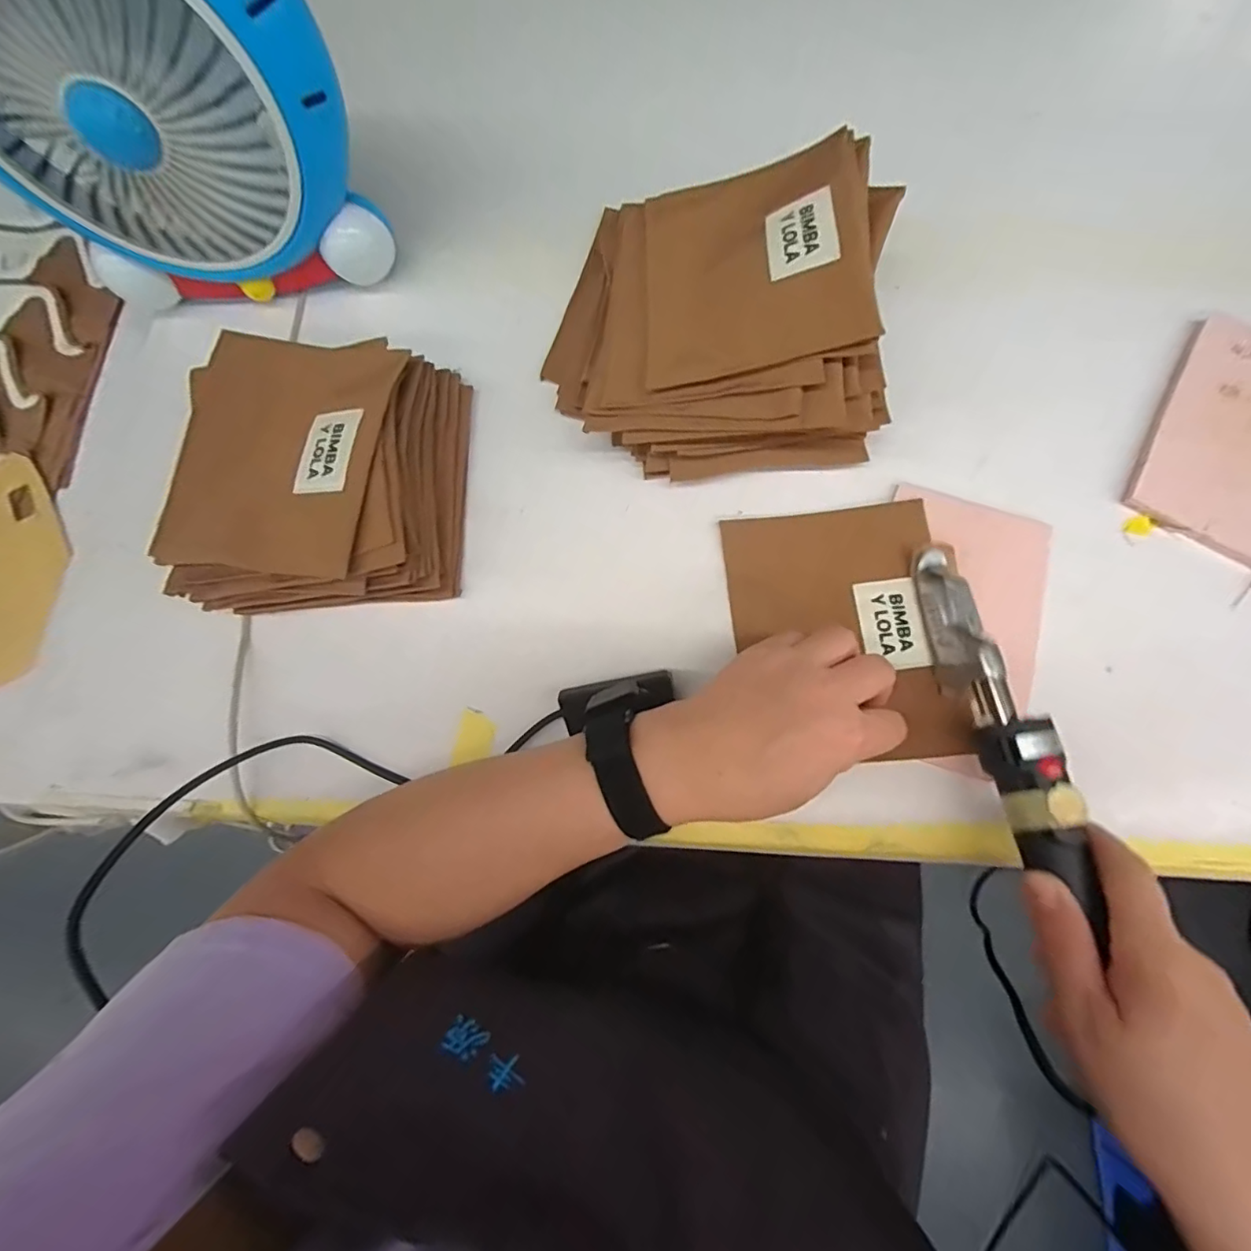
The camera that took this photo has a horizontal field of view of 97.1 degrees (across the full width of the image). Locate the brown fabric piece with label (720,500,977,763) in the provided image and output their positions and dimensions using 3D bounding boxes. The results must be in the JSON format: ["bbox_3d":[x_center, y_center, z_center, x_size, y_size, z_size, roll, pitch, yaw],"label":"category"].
[{"bbox_3d":[0.139,0.001,0.361,0.132,0.010,0.170,-5,71,4],"label":"brown fabric piece with label"}]

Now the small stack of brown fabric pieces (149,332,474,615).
[{"bbox_3d":[-0.211,-0.110,0.380,0.187,0.052,0.202,1,75,2],"label":"small stack of brown fabric pieces"}]

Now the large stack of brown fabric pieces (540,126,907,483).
[{"bbox_3d":[0.057,-0.213,0.377,0.227,0.088,0.211,2,75,3],"label":"large stack of brown fabric pieces"}]

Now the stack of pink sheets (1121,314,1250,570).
[{"bbox_3d":[0.429,-0.130,0.378,0.116,0.006,0.182,31,79,9],"label":"stack of pink sheets"}]

